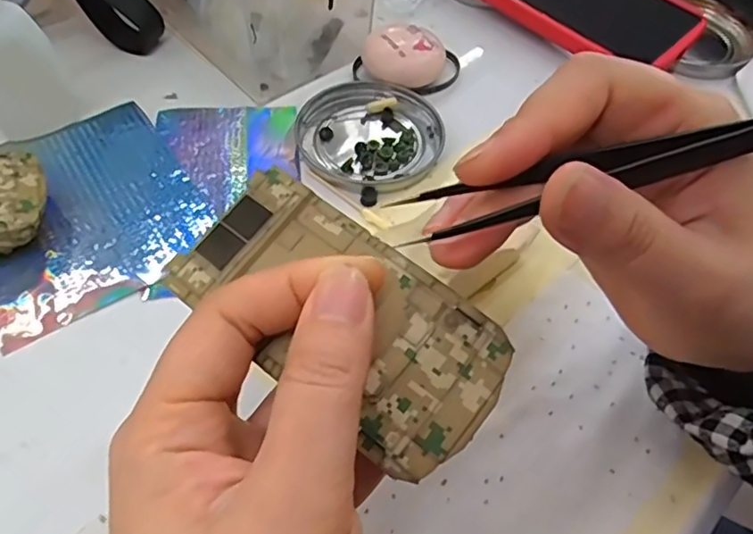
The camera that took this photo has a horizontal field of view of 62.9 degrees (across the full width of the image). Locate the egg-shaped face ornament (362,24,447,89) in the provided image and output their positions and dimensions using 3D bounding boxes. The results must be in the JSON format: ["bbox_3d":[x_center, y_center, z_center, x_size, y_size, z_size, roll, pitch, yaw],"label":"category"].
[{"bbox_3d":[0.016,-0.124,0.363,0.037,0.025,0.041,-38,66,-26],"label":"egg-shaped face ornament"}]

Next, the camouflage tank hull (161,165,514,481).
[{"bbox_3d":[-0.010,0.015,0.180,0.096,0.016,0.048,37,77,16],"label":"camouflage tank hull"}]

